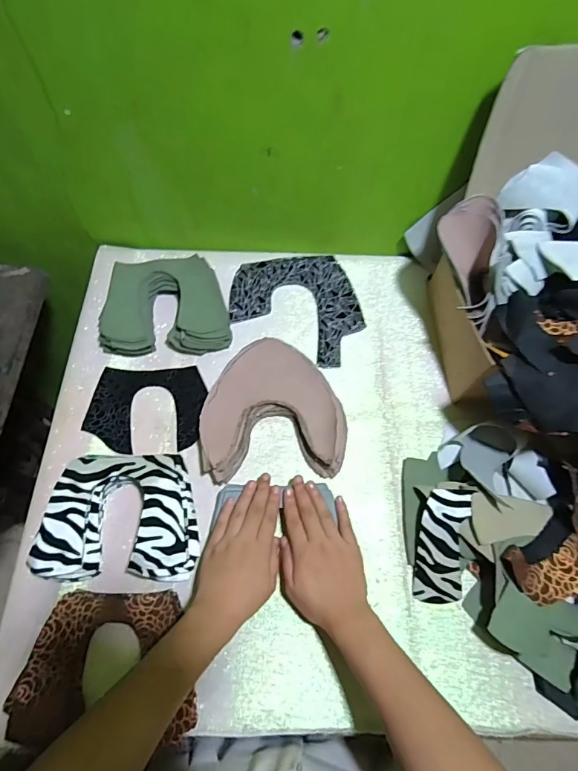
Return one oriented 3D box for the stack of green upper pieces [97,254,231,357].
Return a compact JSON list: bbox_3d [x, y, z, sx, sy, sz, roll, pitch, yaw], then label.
[{"bbox_3d":[-0.174,-0.110,0.589,0.172,0.048,0.137,-9,67,-3],"label":"stack of green upper pieces"}]

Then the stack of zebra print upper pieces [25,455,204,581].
[{"bbox_3d":[-0.185,0.147,0.483,0.164,0.048,0.133,-1,67,0],"label":"stack of zebra print upper pieces"}]

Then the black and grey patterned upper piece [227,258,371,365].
[{"bbox_3d":[0.010,-0.110,0.619,0.185,0.012,0.178,0,67,0],"label":"black and grey patterned upper piece"}]

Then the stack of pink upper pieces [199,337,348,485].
[{"bbox_3d":[-0.022,0.028,0.545,0.173,0.031,0.175,-5,67,-2],"label":"stack of pink upper pieces"}]

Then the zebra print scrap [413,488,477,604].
[{"bbox_3d":[0.173,0.179,0.477,0.051,0.014,0.126,11,86,5],"label":"zebra print scrap"}]

